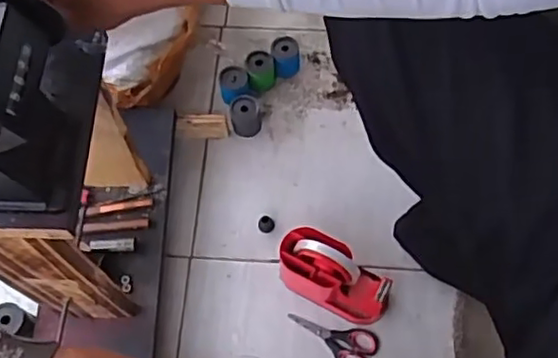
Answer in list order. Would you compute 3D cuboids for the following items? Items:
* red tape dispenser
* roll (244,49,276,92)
[{"bbox_3d":[0.070,0.124,0.810,0.143,0.107,0.065,24,68,13],"label":"red tape dispenser"},{"bbox_3d":[-0.028,-0.164,0.981,0.044,0.054,0.044,-1,65,2],"label":"roll"}]

